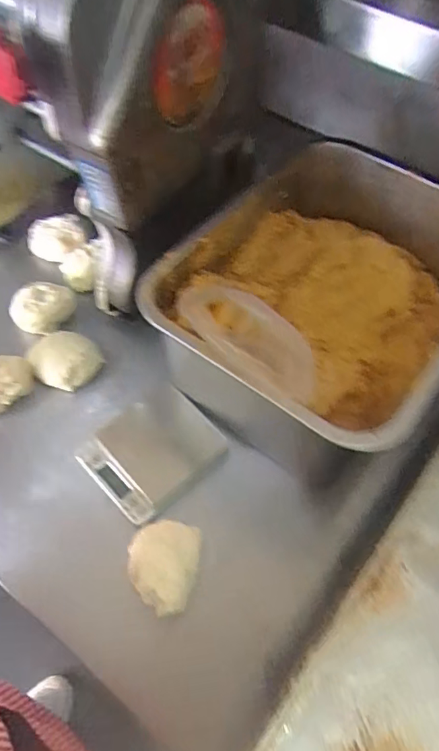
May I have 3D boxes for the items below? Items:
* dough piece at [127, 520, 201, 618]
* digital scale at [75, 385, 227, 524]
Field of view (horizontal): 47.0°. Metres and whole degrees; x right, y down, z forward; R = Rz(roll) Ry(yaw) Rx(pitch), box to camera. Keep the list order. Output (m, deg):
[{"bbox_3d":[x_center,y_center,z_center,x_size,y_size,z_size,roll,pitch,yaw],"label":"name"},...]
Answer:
[{"bbox_3d":[-0.050,0.163,0.441,0.061,0.025,0.076,7,57,1],"label":"dough piece"},{"bbox_3d":[-0.072,0.077,0.525,0.124,0.026,0.108,-37,66,-24],"label":"digital scale"}]

